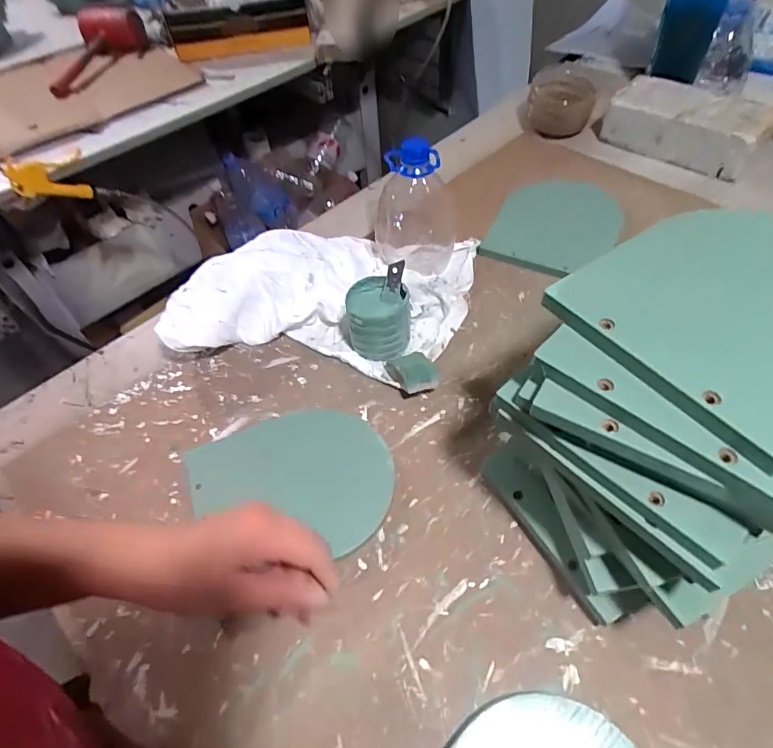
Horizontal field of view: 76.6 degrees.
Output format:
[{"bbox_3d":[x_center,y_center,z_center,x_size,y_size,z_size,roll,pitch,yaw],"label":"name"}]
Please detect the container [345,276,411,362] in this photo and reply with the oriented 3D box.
[{"bbox_3d":[-0.008,-0.059,0.511,0.065,0.059,0.062,0,54,3],"label":"container"}]

